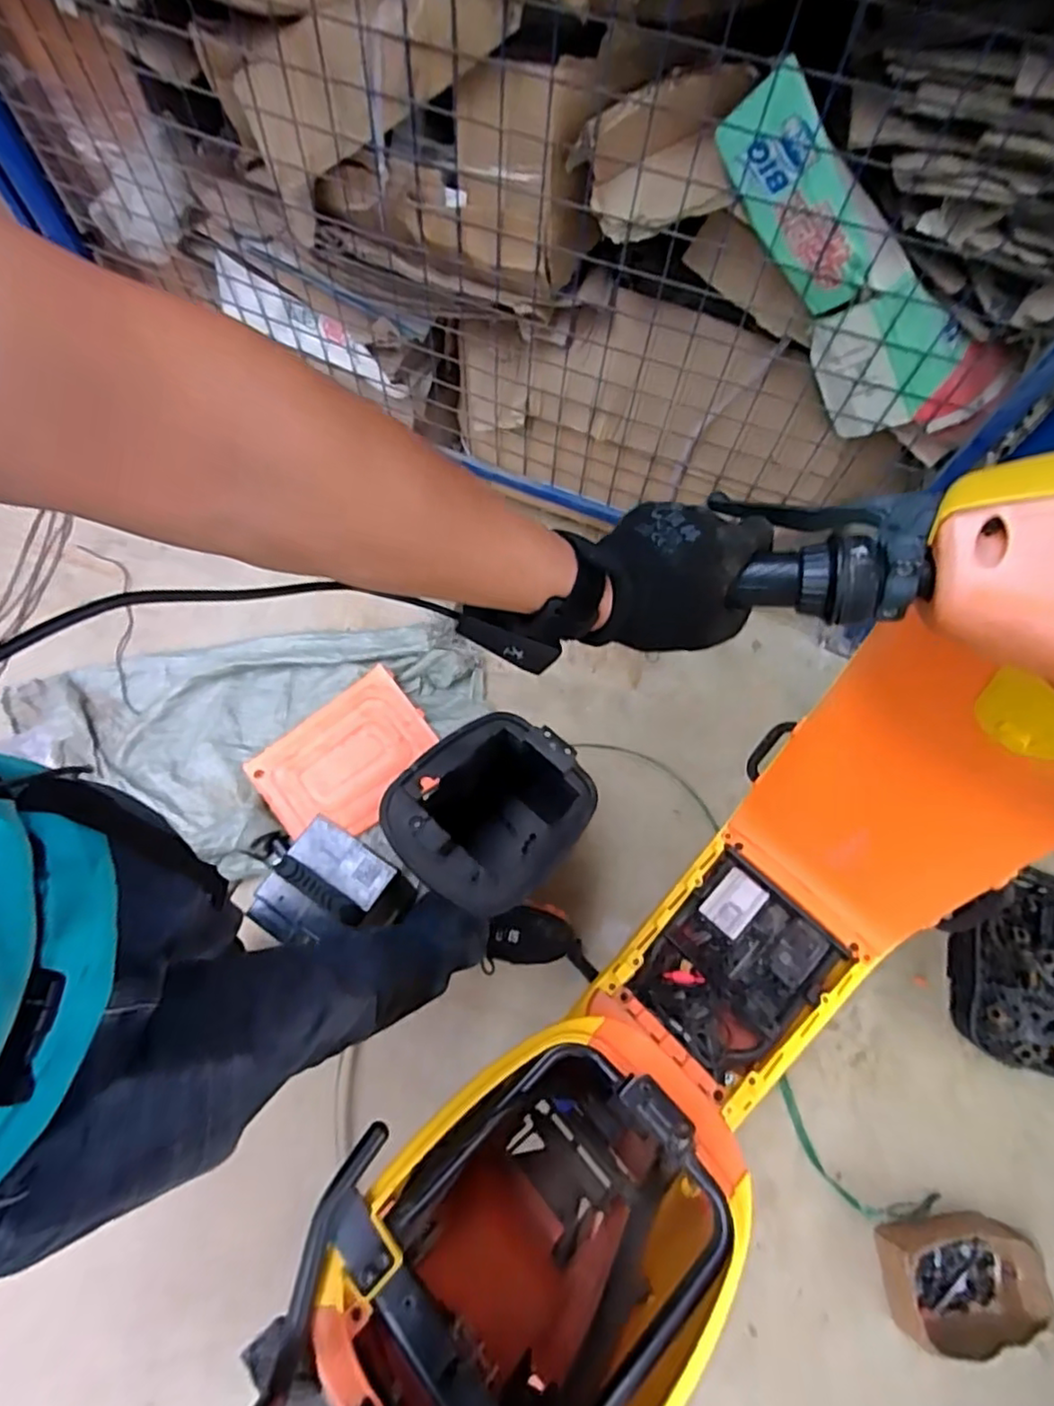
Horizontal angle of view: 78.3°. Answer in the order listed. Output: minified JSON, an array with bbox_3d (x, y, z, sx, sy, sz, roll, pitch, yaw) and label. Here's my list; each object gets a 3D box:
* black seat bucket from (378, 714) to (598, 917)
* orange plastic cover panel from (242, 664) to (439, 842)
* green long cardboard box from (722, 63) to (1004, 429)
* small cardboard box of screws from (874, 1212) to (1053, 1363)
[{"bbox_3d":[-0.060,0.200,1.066,0.257,0.331,0.303,43,70,14],"label":"black seat bucket"},{"bbox_3d":[-0.343,0.110,1.245,0.323,0.027,0.251,-37,73,-16],"label":"orange plastic cover panel"},{"bbox_3d":[0.446,-0.564,0.910,0.548,0.205,0.040,32,58,-24],"label":"green long cardboard box"},{"bbox_3d":[0.666,0.883,0.984,0.233,0.092,0.156,-1,67,-5],"label":"small cardboard box of screws"}]

